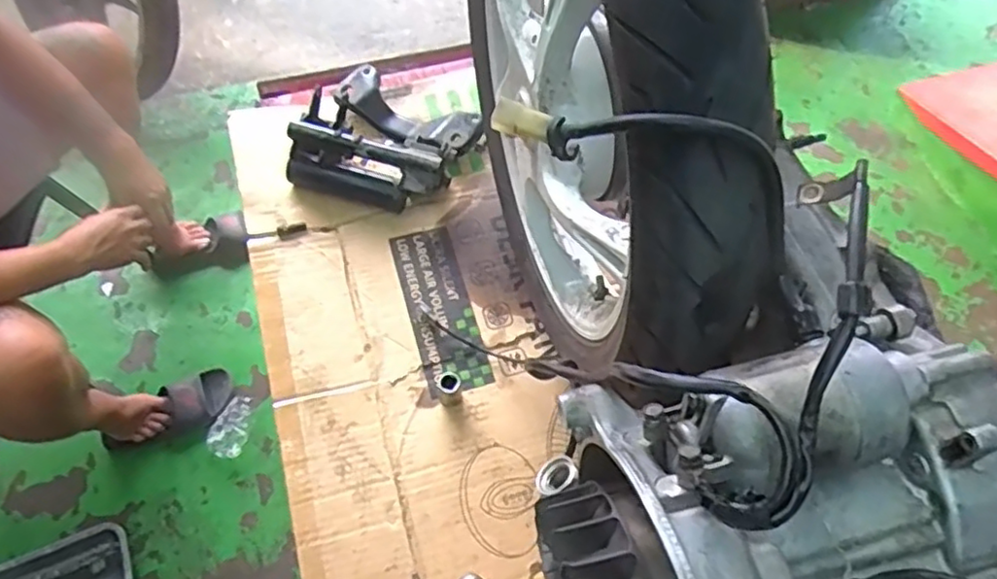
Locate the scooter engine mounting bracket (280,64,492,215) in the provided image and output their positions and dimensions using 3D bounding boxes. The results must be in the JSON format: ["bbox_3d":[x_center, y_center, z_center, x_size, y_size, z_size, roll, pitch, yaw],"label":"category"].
[{"bbox_3d":[-0.145,-0.182,0.816,0.195,0.086,0.179,30,66,13],"label":"scooter engine mounting bracket"}]

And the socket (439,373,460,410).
[{"bbox_3d":[-0.050,0.103,0.686,0.021,0.041,0.025,-2,63,-3],"label":"socket"}]

